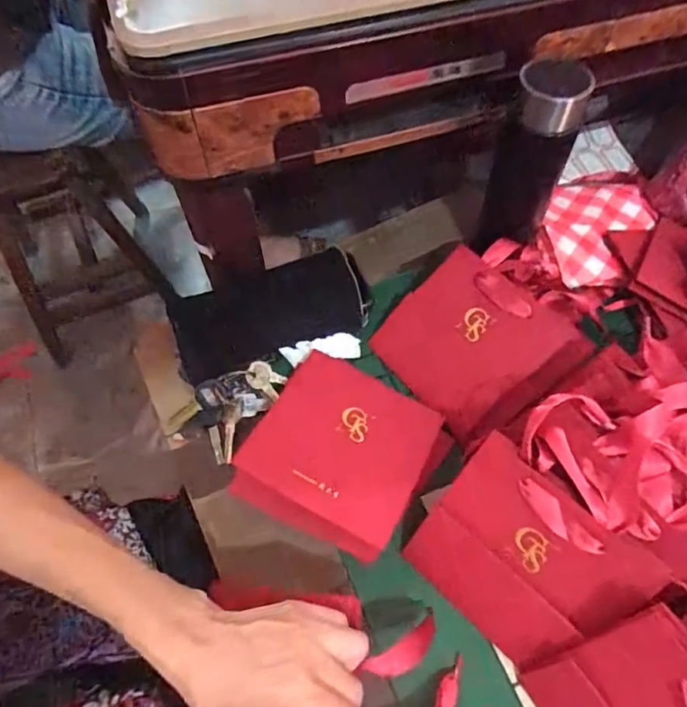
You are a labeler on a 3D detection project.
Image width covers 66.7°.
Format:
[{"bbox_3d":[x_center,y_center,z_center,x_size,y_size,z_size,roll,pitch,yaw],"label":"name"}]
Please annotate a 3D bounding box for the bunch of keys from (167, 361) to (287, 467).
[{"bbox_3d":[-0.115,0.049,0.507,0.071,0.034,0.108,32,66,17],"label":"bunch of keys"}]

